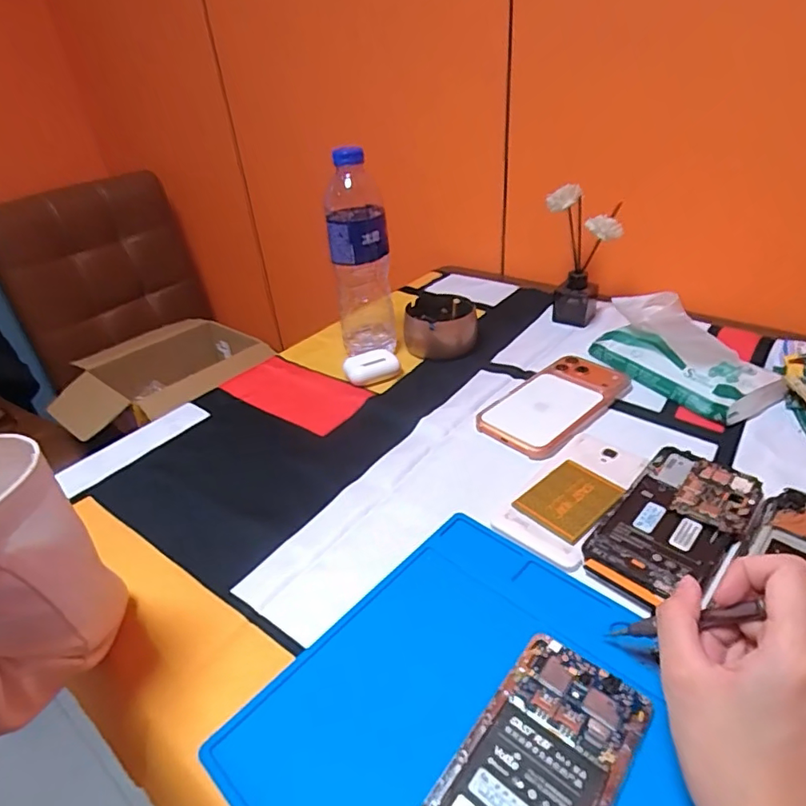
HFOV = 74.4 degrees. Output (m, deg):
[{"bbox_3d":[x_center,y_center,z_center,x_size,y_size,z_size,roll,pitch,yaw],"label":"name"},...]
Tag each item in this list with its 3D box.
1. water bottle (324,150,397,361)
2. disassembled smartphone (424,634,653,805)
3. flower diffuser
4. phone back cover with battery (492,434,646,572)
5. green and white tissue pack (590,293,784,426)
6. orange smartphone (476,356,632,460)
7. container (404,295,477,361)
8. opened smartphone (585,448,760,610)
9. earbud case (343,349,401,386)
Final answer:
[{"bbox_3d":[-0.047,-0.158,0.594,0.062,0.228,0.056,-8,34,-4],"label":"water bottle"},{"bbox_3d":[0.064,0.185,0.263,0.066,0.007,0.140,23,43,35],"label":"disassembled smartphone"},{"bbox_3d":[0.215,-0.180,0.663,0.059,0.155,0.081,-17,36,-18],"label":"flower diffuser"},{"bbox_3d":[0.138,0.069,0.423,0.066,0.010,0.139,24,43,36],"label":"phone back cover with battery"},{"bbox_3d":[0.281,-0.058,0.536,0.072,0.081,0.170,-22,37,-23],"label":"green and white tissue pack"},{"bbox_3d":[0.149,-0.002,0.526,0.157,0.015,0.087,-31,42,-33],"label":"orange smartphone"},{"bbox_3d":[0.049,-0.097,0.652,0.082,0.048,0.090,4,35,13],"label":"container"},{"bbox_3d":[0.199,0.085,0.386,0.076,0.016,0.149,25,44,37],"label":"opened smartphone"},{"bbox_3d":[-0.036,-0.040,0.604,0.056,0.023,0.044,-23,38,-25],"label":"earbud case"}]

